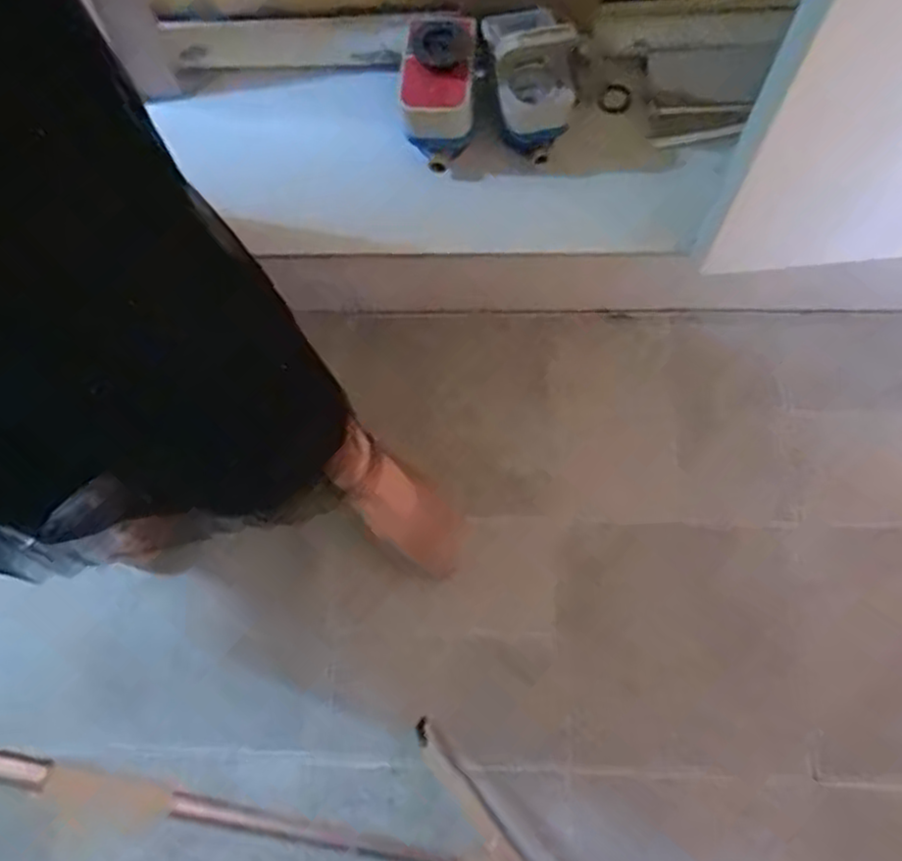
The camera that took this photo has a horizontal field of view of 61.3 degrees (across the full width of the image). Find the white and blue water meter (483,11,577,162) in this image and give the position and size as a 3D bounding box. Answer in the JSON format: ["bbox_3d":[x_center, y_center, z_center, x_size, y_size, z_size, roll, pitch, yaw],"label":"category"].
[{"bbox_3d":[0.097,-0.438,0.940,0.099,0.134,0.140,-16,72,-1],"label":"white and blue water meter"}]

